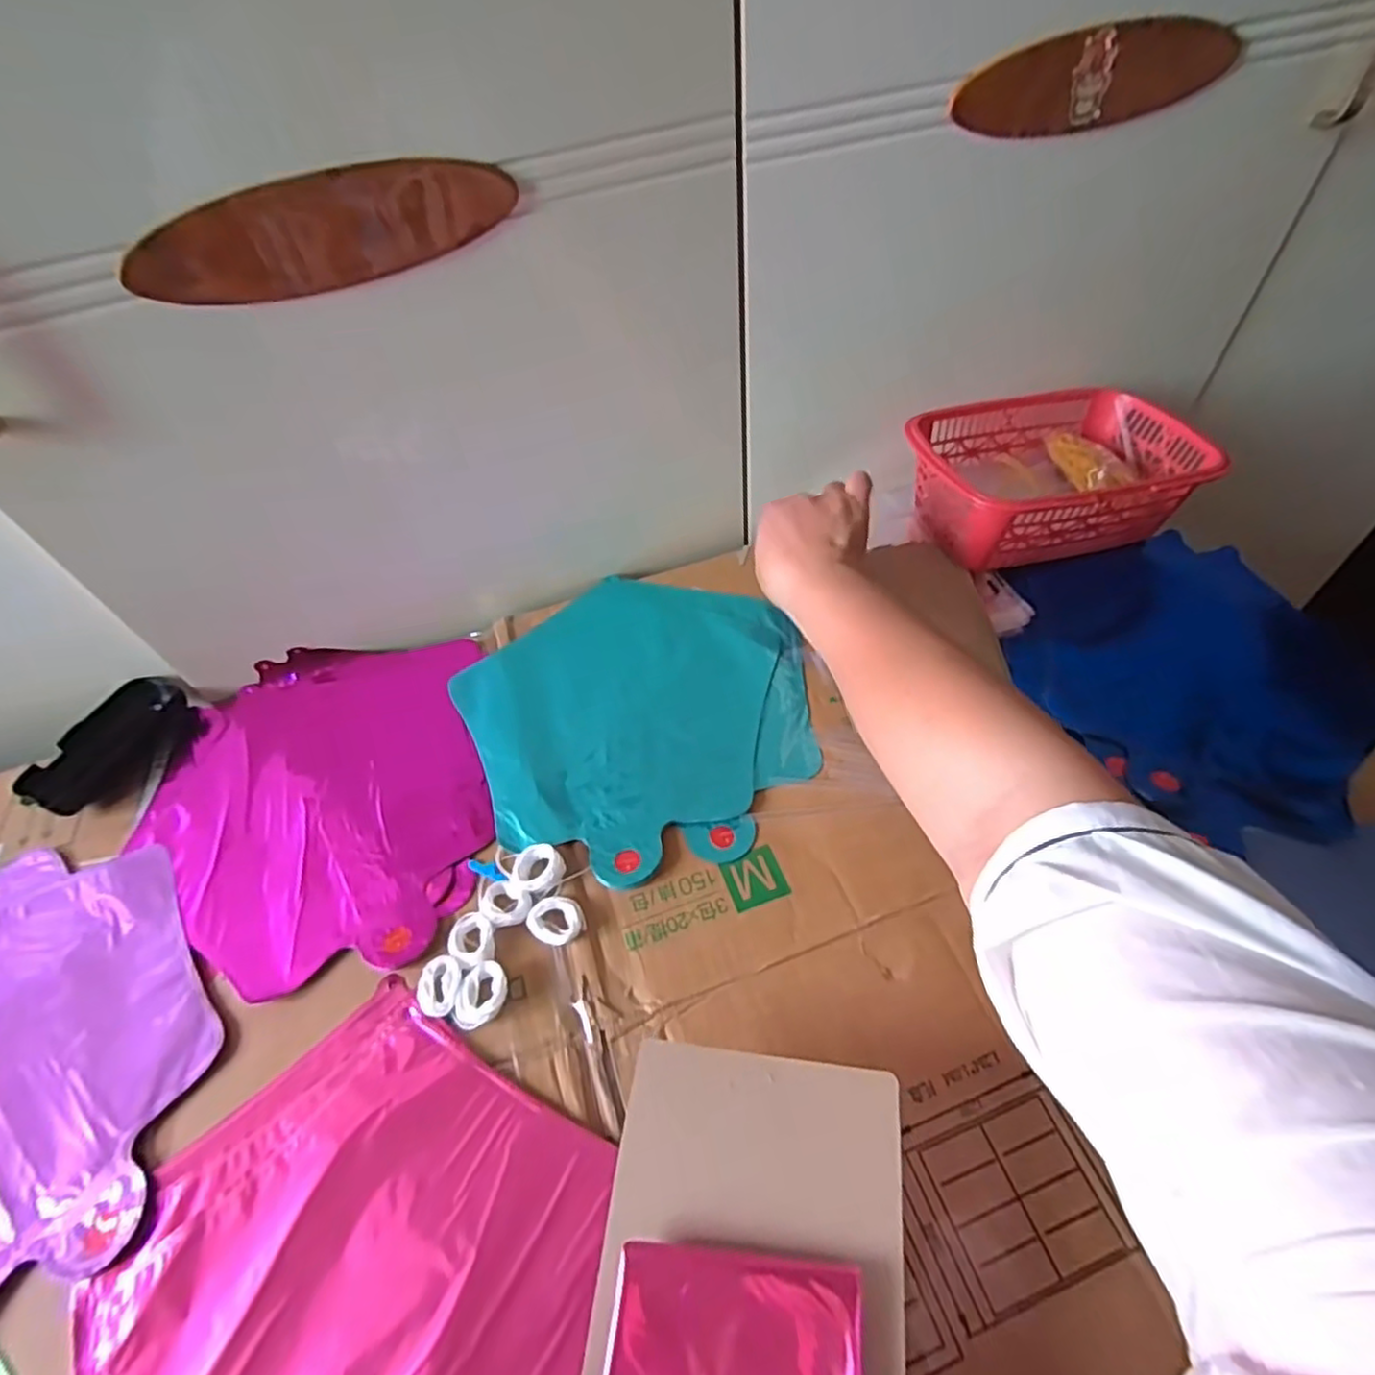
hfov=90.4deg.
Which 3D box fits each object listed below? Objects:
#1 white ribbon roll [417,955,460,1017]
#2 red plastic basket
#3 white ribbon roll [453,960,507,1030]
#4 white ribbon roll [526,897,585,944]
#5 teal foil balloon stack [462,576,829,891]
[{"bbox_3d":[-0.134,0.162,0.370,0.023,0.009,0.030,-13,52,-5],"label":"white ribbon roll"},{"bbox_3d":[0.289,-0.170,0.547,0.213,0.073,0.147,-13,52,-5],"label":"red plastic basket"},{"bbox_3d":[-0.110,0.163,0.363,0.026,0.012,0.031,-2,52,4],"label":"white ribbon roll"},{"bbox_3d":[-0.075,0.132,0.387,0.031,0.007,0.027,32,62,26],"label":"white ribbon roll"},{"bbox_3d":[-0.030,0.012,0.482,0.233,0.010,0.244,-22,50,-13],"label":"teal foil balloon stack"}]

